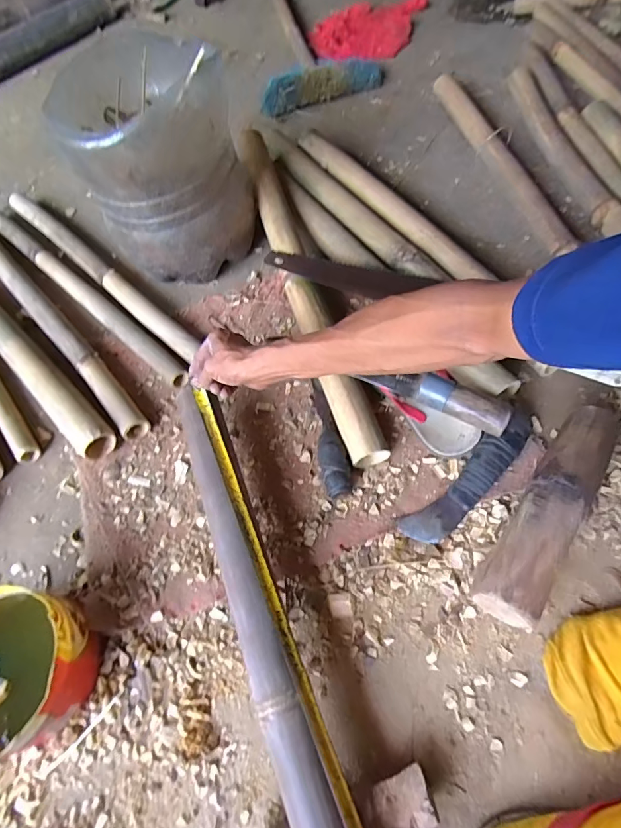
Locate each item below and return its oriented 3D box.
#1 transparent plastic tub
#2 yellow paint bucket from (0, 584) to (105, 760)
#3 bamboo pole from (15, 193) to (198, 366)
[{"bbox_3d":[-0.220,-0.390,0.679,0.226,0.243,0.244,-3,61,5],"label":"transparent plastic tub"},{"bbox_3d":[-0.314,0.267,0.453,0.148,0.093,0.151,-2,62,3],"label":"yellow paint bucket"},{"bbox_3d":[-0.390,-0.271,0.783,0.623,0.035,0.037,40,71,22],"label":"bamboo pole"}]

